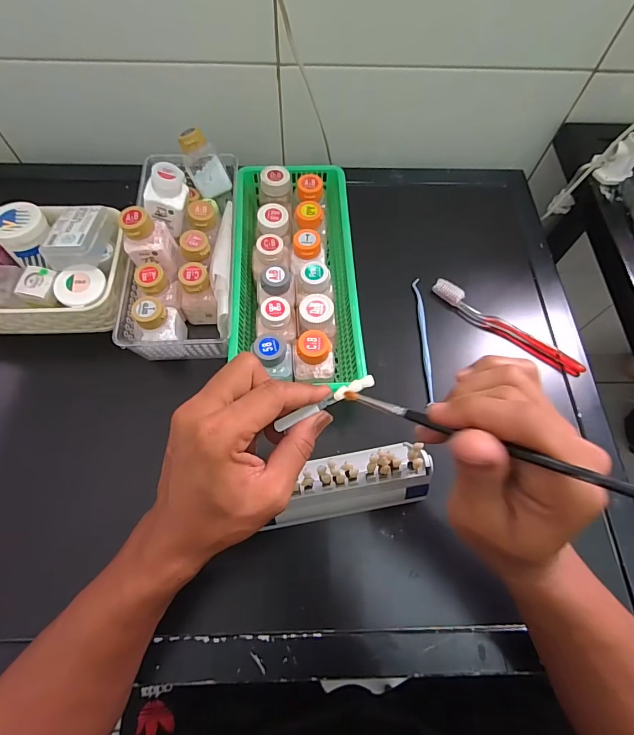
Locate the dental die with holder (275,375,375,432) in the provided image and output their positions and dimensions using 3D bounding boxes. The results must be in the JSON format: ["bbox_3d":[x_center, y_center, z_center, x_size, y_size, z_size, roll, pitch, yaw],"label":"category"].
[{"bbox_3d":[0.008,0.023,0.276,0.071,0.010,0.008,-27,69,-4],"label":"dental die with holder"}]

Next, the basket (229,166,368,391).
[{"bbox_3d":[-0.025,-0.108,0.444,0.131,0.077,0.292,-1,66,-3],"label":"basket"}]

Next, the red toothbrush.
[{"bbox_3d":[0.220,-0.049,0.458,0.187,0.013,0.019,34,69,13],"label":"red toothbrush"}]

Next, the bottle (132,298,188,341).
[{"bbox_3d":[-0.163,-0.042,0.405,0.043,0.066,0.040,-6,66,-5],"label":"bottle"}]

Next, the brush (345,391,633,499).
[{"bbox_3d":[0.083,0.037,0.205,0.183,0.005,0.006,16,60,45],"label":"brush"}]

